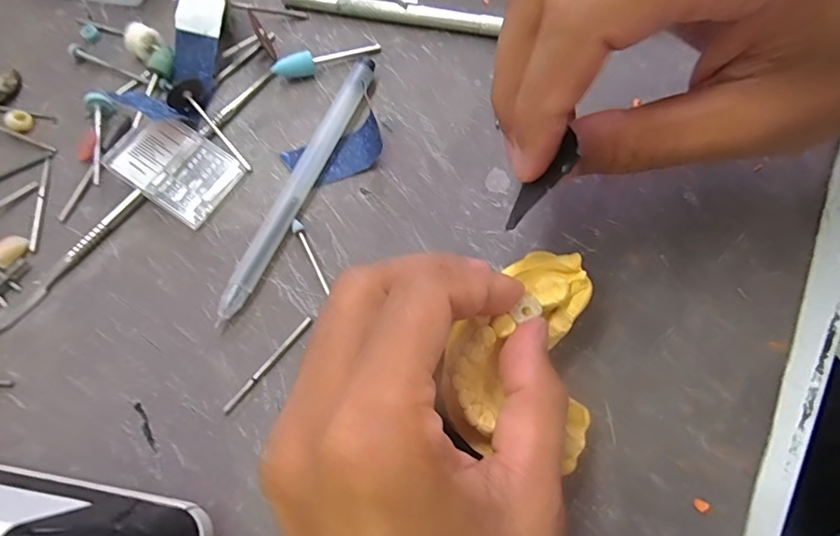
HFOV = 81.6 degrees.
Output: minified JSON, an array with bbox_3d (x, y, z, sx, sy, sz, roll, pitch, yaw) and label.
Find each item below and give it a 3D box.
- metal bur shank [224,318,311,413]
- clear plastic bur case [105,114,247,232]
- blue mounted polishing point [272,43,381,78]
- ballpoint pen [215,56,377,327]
[{"bbox_3d":[-0.055,0.035,0.177,0.004,0.004,0.043,37,75,13],"label":"metal bur shank"},{"bbox_3d":[-0.101,-0.042,0.201,0.045,0.012,0.033,32,74,12],"label":"clear plastic bur case"},{"bbox_3d":[-0.042,-0.096,0.221,0.049,0.010,0.008,-25,72,-8],"label":"blue mounted polishing point"},{"bbox_3d":[-0.050,-0.036,0.200,0.012,0.010,0.124,22,72,9],"label":"ballpoint pen"}]

